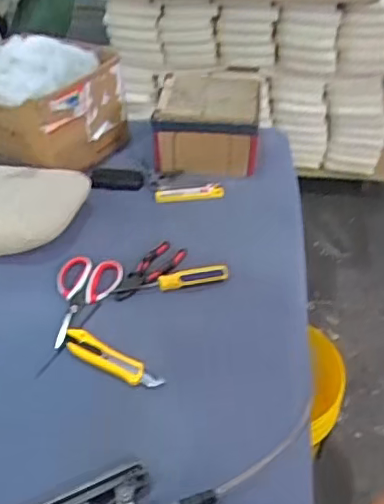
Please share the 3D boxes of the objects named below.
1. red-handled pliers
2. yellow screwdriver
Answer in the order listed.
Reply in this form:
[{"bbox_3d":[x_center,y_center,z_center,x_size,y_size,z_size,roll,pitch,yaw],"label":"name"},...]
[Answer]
[{"bbox_3d":[-0.073,0.032,0.960,0.047,0.025,0.155,28,47,30],"label":"red-handled pliers"},{"bbox_3d":[-0.032,0.048,0.935,0.186,0.026,0.029,-8,40,-10],"label":"yellow screwdriver"}]

